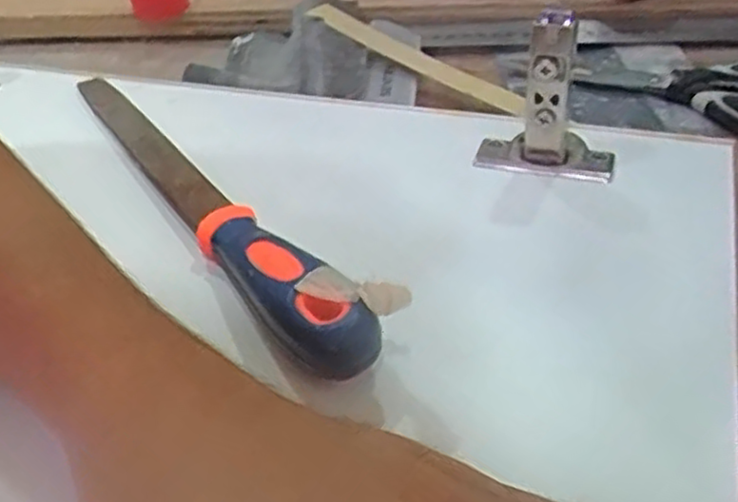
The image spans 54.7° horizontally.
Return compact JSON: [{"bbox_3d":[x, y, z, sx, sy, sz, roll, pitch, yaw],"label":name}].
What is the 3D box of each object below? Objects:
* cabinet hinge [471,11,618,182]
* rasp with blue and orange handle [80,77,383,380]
[{"bbox_3d":[0.077,-0.068,0.304,0.058,0.073,0.036,4,40,12],"label":"cabinet hinge"},{"bbox_3d":[-0.083,-0.031,0.317,0.025,0.027,0.286,-26,43,-24],"label":"rasp with blue and orange handle"}]

